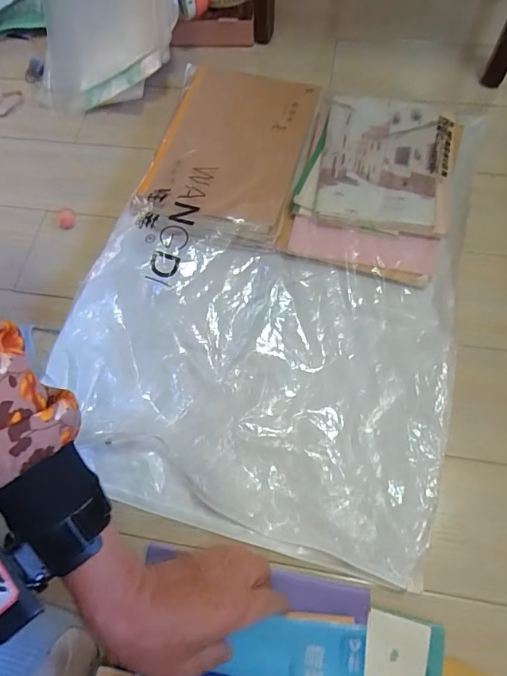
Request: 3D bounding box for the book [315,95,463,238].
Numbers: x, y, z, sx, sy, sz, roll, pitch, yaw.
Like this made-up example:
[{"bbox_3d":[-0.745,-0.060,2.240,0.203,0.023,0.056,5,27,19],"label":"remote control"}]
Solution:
[{"bbox_3d":[0.180,-0.236,0.593,0.172,0.014,0.216,10,69,4],"label":"book"}]

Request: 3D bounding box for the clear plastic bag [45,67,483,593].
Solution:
[{"bbox_3d":[0.032,-0.072,0.535,0.407,0.051,0.587,14,73,3],"label":"clear plastic bag"}]

